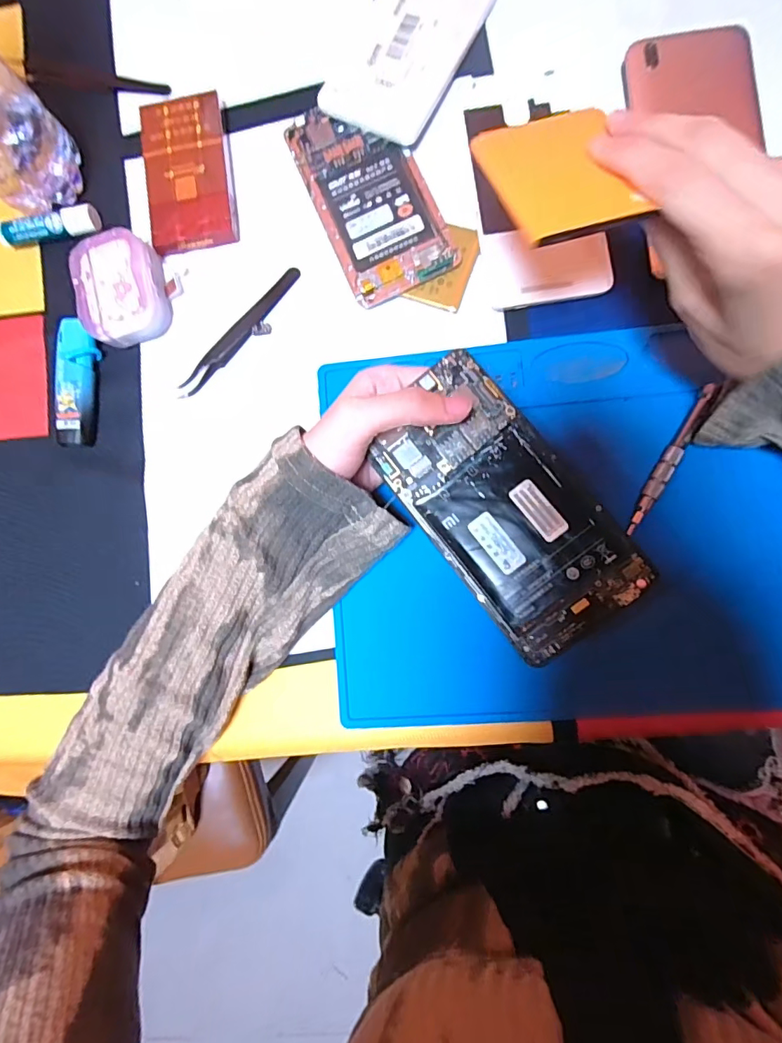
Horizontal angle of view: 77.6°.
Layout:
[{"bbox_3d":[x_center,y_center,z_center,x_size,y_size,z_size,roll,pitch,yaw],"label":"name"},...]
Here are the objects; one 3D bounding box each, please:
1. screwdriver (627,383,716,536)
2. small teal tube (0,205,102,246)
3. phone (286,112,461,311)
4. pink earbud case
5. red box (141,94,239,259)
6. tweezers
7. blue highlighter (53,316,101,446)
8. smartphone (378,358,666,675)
[{"bbox_3d":[0.162,-0.035,0.282,0.009,0.009,0.095,30,90,6],"label":"screwdriver"},{"bbox_3d":[-0.234,-0.200,0.331,0.068,0.013,0.016,-7,87,5],"label":"small teal tube"},{"bbox_3d":[-0.013,-0.209,0.312,0.070,0.008,0.133,-23,85,4],"label":"phone"},{"bbox_3d":[-0.174,-0.150,0.313,0.051,0.022,0.065,-9,86,5],"label":"pink earbud case"},{"bbox_3d":[-0.135,-0.231,0.324,0.055,0.015,0.098,-7,86,5],"label":"red box"},{"bbox_3d":[-0.097,-0.124,0.314,0.011,0.019,0.108,38,91,6],"label":"tweezers"},{"bbox_3d":[-0.209,-0.092,0.323,0.024,0.013,0.082,1,87,5],"label":"blue highlighter"},{"bbox_3d":[0.052,-0.008,0.235,0.071,0.011,0.141,-38,85,2],"label":"smartphone"}]

